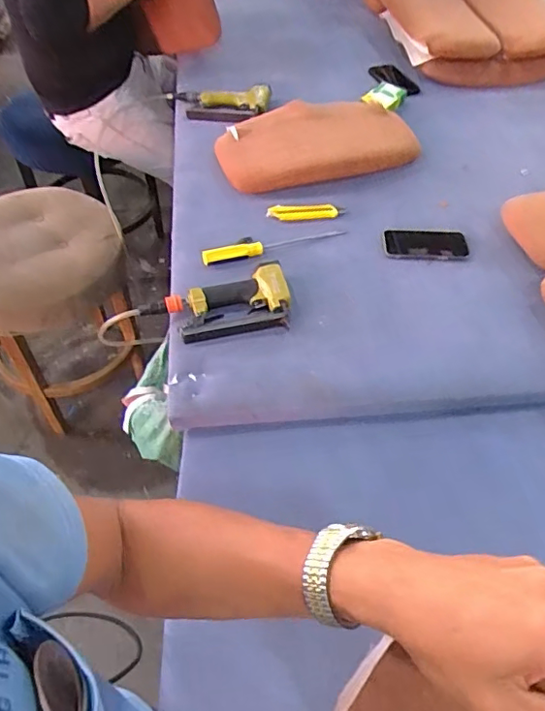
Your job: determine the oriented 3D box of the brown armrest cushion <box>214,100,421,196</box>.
[{"bbox_3d":[0.089,-0.478,1.219,0.423,0.077,0.237,-14,53,-11],"label":"brown armrest cushion"}]

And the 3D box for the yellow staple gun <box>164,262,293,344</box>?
[{"bbox_3d":[-0.069,-0.084,0.944,0.213,0.047,0.128,-14,53,-12],"label":"yellow staple gun"}]

